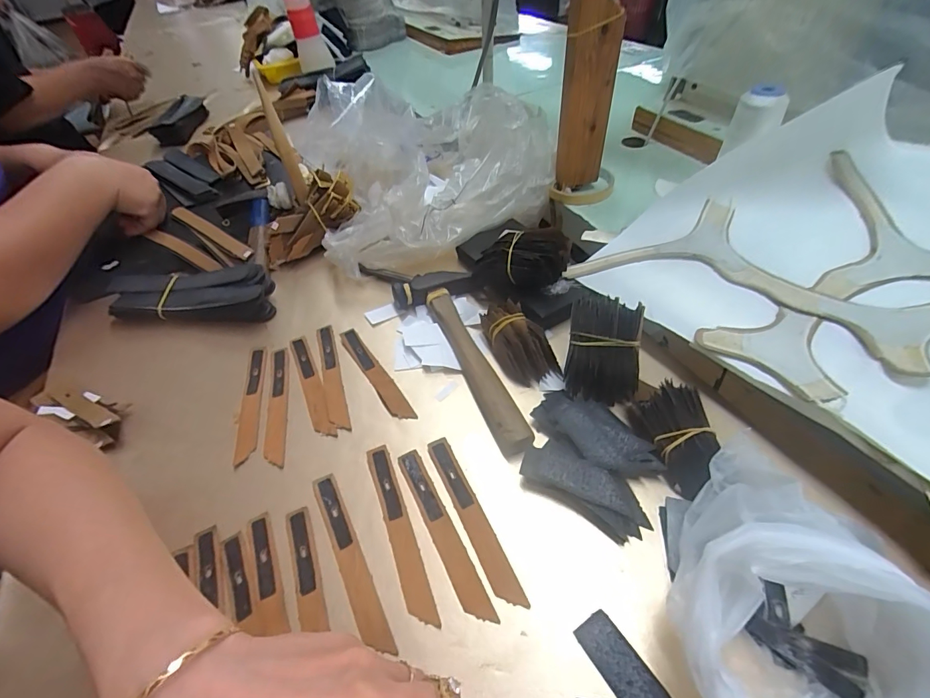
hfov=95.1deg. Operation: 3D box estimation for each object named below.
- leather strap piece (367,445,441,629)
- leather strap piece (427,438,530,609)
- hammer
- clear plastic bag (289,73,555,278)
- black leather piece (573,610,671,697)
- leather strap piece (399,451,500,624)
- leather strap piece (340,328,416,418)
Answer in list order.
[{"bbox_3d":[-0.046,0.123,0.293,0.016,0.004,0.125,-22,52,-7],"label":"leather strap piece"},{"bbox_3d":[0.004,0.114,0.294,0.017,0.004,0.124,-23,50,-13],"label":"leather strap piece"},{"bbox_3d":[0.004,0.000,0.384,0.072,0.022,0.216,-22,50,-13],"label":"hammer"},{"bbox_3d":[-0.054,-0.241,0.545,0.313,0.106,0.335,-5,48,2],"label":"clear plastic bag"},{"bbox_3d":[0.089,0.176,0.228,0.023,0.004,0.063,-29,52,-18],"label":"black leather piece"},{"bbox_3d":[-0.016,0.122,0.290,0.016,0.004,0.124,-24,50,-14],"label":"leather strap piece"},{"bbox_3d":[-0.082,0.022,0.386,0.017,0.005,0.122,-30,52,-19],"label":"leather strap piece"}]

